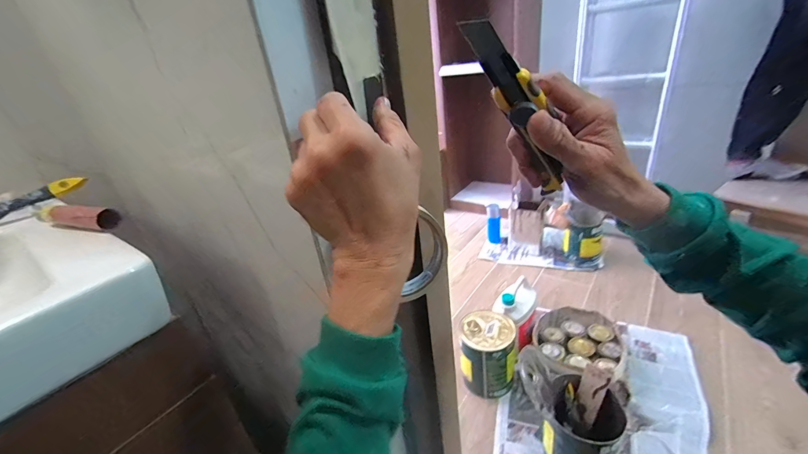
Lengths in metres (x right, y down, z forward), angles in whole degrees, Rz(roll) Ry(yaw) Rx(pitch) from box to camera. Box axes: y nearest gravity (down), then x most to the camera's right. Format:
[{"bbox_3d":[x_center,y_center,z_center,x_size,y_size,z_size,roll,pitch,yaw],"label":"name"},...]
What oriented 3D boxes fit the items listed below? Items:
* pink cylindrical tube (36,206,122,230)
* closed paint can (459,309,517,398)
[{"bbox_3d":[-0.376,-0.011,0.396,0.119,0.019,0.021,2,29,18],"label":"pink cylindrical tube"},{"bbox_3d":[0.258,0.386,1.060,0.155,0.192,0.177,0,29,15],"label":"closed paint can"}]

